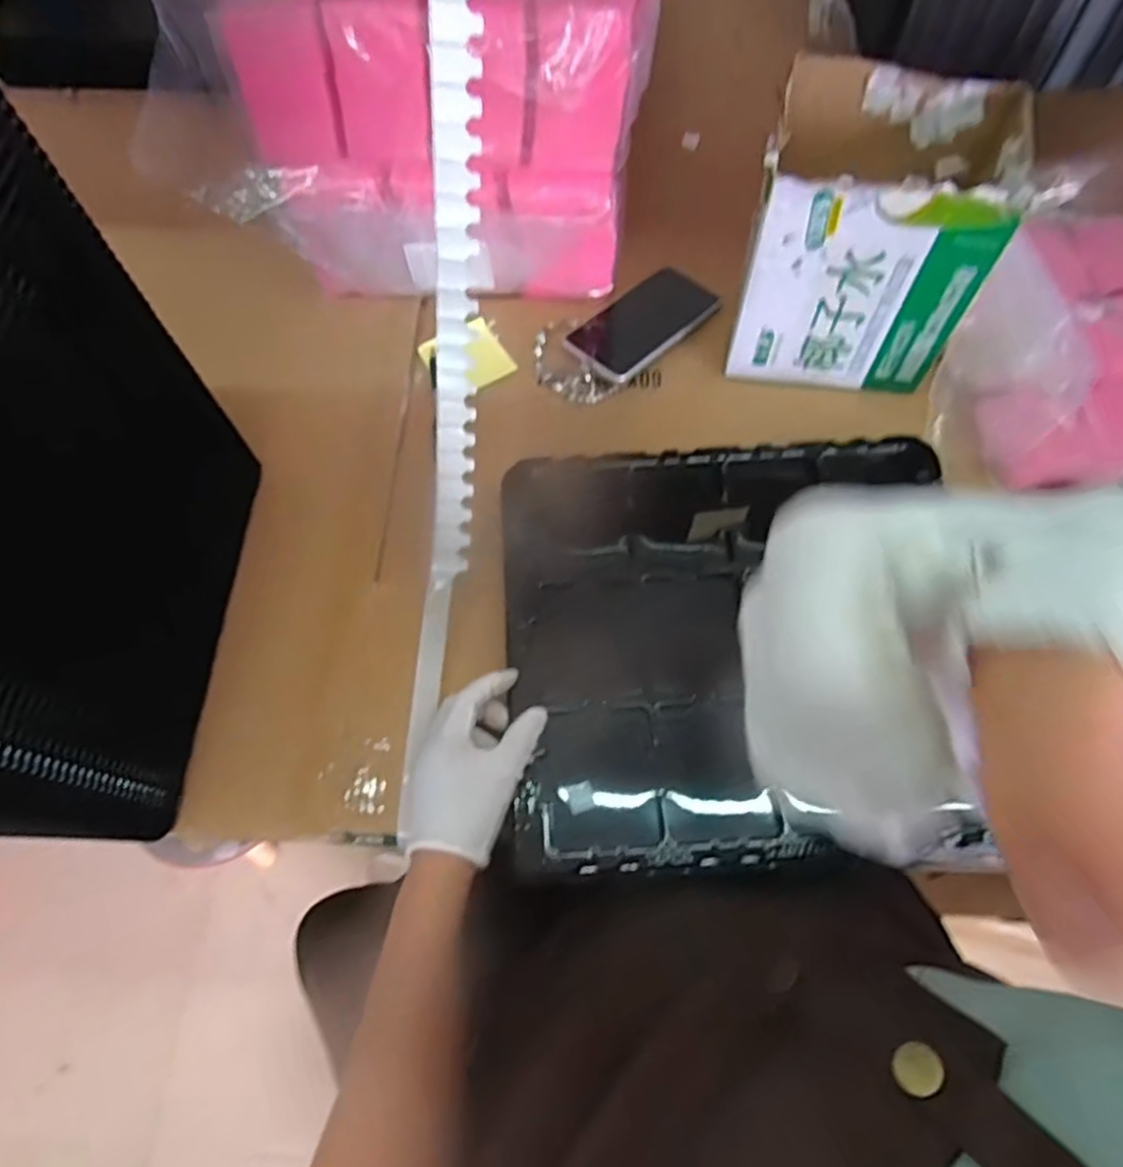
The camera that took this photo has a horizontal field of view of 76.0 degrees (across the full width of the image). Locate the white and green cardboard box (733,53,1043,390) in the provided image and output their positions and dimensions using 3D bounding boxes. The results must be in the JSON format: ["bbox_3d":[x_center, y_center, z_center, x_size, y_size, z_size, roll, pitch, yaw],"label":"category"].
[{"bbox_3d":[0.262,-0.303,0.636,0.183,0.196,0.156,10,67,5],"label":"white and green cardboard box"}]

